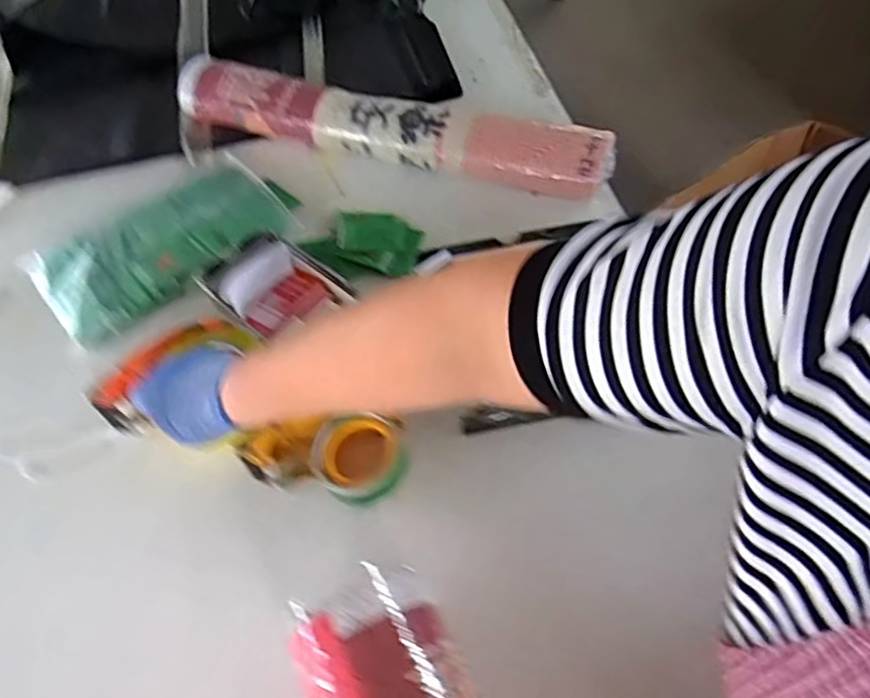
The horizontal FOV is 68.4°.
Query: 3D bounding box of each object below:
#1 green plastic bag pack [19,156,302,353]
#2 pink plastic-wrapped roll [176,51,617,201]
[{"bbox_3d":[-0.342,-0.137,0.797,0.298,0.022,0.190,-36,59,-17],"label":"green plastic bag pack"},{"bbox_3d":[-0.065,-0.302,0.859,0.596,0.069,0.096,16,59,12],"label":"pink plastic-wrapped roll"}]

